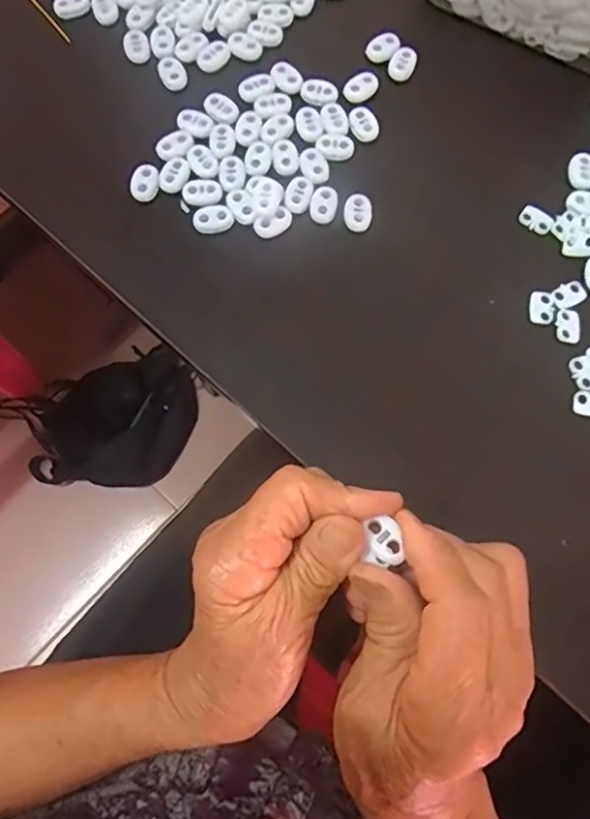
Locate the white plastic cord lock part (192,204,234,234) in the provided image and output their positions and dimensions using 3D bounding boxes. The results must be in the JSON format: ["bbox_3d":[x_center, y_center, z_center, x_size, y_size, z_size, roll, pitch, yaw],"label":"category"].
[{"bbox_3d":[-0.046,-0.107,0.334,0.022,0.008,0.013,-13,76,-4],"label":"white plastic cord lock part"}]

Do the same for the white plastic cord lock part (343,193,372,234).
[{"bbox_3d":[0.036,-0.112,0.336,0.016,0.005,0.021,-3,75,-1],"label":"white plastic cord lock part"}]

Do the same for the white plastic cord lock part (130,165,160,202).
[{"bbox_3d":[-0.085,-0.130,0.338,0.015,0.007,0.020,28,77,7],"label":"white plastic cord lock part"}]

